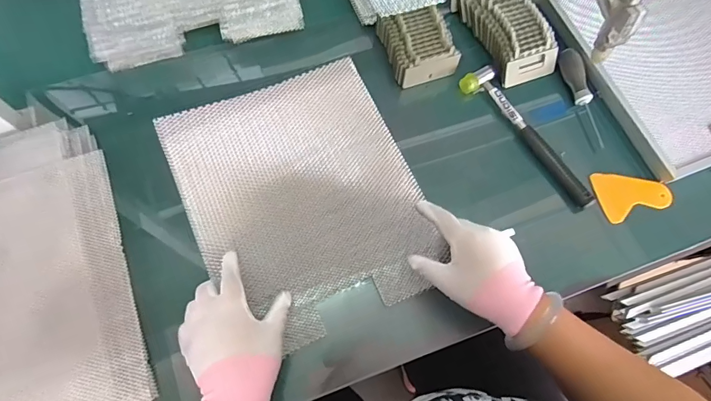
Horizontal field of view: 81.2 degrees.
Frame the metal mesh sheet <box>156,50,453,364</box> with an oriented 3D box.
[{"bbox_3d":[-0.064,-0.006,0.519,0.263,0.040,0.319,-23,72,-11],"label":"metal mesh sheet"}]

